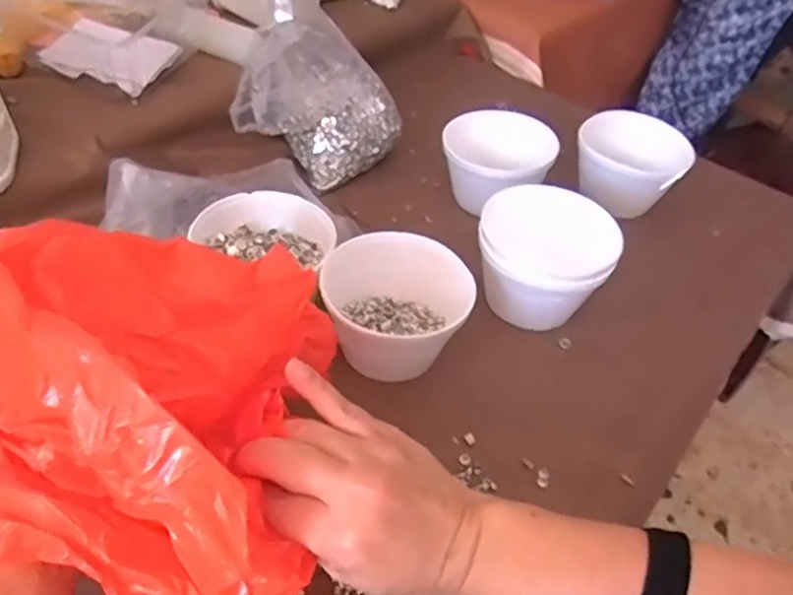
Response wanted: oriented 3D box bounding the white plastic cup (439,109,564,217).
[{"bbox_3d":[0.112,-0.149,0.756,0.124,0.081,0.095,17,44,10],"label":"white plastic cup"}]

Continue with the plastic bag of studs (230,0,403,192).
[{"bbox_3d":[-0.082,-0.243,0.752,0.164,0.191,0.156,9,43,2],"label":"plastic bag of studs"}]

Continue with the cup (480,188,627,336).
[{"bbox_3d":[0.139,-0.036,0.638,0.122,0.093,0.114,4,43,-4],"label":"cup"}]

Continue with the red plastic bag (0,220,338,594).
[{"bbox_3d":[-0.146,0.051,0.360,0.206,0.124,0.201,2,43,-6],"label":"red plastic bag"}]

